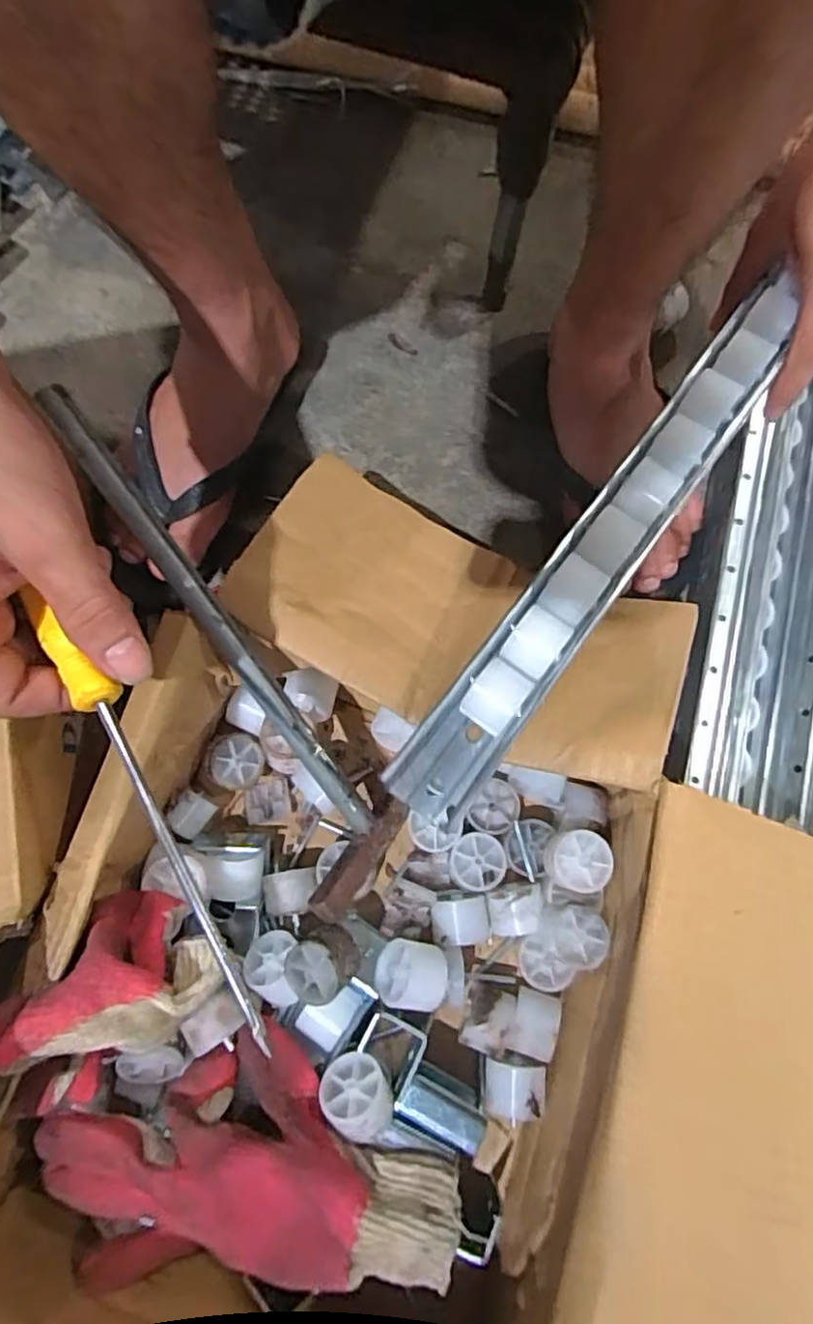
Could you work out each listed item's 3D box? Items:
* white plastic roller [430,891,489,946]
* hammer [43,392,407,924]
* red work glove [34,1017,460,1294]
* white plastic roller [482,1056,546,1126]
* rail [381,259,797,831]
[{"bbox_3d":[0.032,0.158,0.406,0.034,0.027,0.029,-4,76,-1],"label":"white plastic roller"},{"bbox_3d":[-0.097,-0.002,0.360,0.065,0.069,0.300,-32,106,-7],"label":"hammer"},{"bbox_3d":[-0.076,0.253,0.332,0.209,0.042,0.108,18,77,5],"label":"red work glove"},{"bbox_3d":[0.061,0.244,0.377,0.032,0.034,0.029,8,76,2],"label":"white plastic roller"},{"bbox_3d":[0.111,-0.066,0.360,0.045,0.036,0.352,36,82,9],"label":"rail"}]

